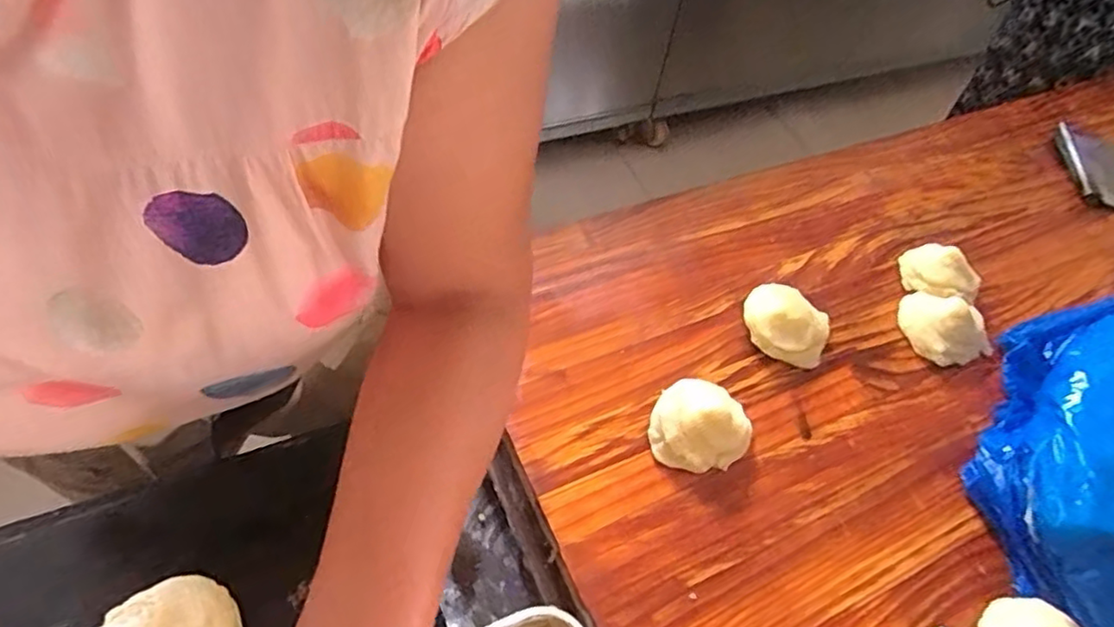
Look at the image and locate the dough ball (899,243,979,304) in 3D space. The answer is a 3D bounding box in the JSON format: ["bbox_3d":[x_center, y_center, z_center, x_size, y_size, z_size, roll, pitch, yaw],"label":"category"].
[{"bbox_3d":[0.395,-0.042,0.656,0.074,0.025,0.066,38,58,19],"label":"dough ball"}]

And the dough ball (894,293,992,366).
[{"bbox_3d":[0.379,0.008,0.615,0.075,0.030,0.076,4,54,-5],"label":"dough ball"}]

